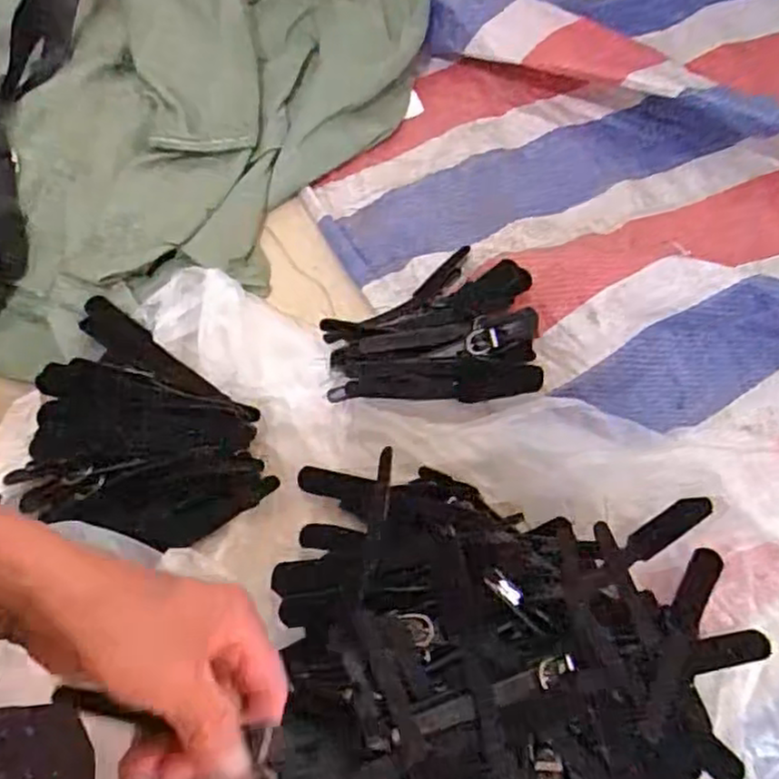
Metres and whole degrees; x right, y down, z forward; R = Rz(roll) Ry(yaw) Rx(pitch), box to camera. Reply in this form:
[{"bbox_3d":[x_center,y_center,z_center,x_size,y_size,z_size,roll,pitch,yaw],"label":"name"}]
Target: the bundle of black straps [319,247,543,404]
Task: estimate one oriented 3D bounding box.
[{"bbox_3d":[0.028,-0.049,0.501,0.140,0.033,0.122,-2,65,-1],"label":"bundle of black straps"}]

